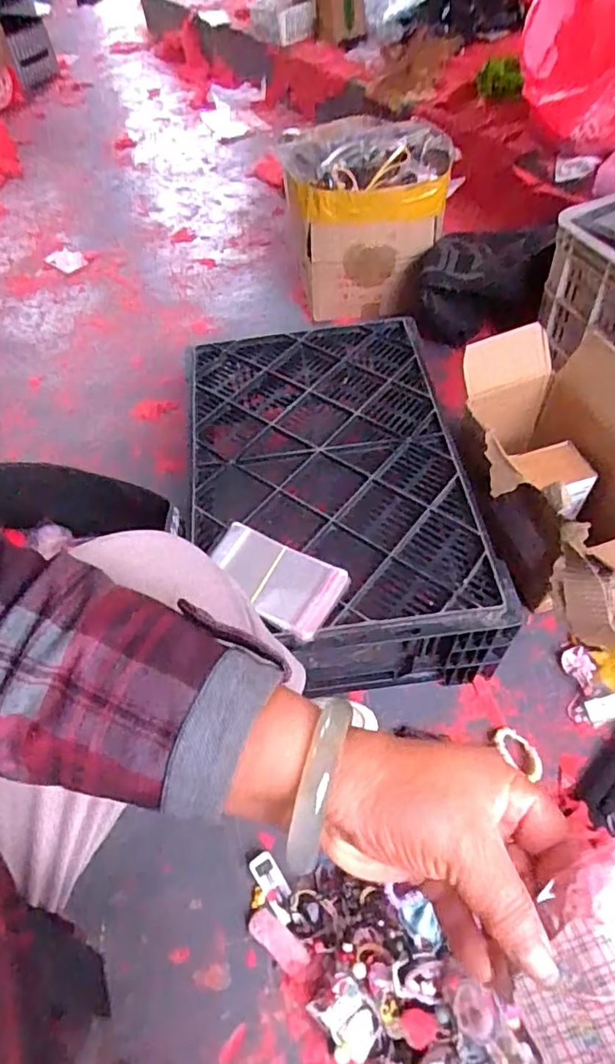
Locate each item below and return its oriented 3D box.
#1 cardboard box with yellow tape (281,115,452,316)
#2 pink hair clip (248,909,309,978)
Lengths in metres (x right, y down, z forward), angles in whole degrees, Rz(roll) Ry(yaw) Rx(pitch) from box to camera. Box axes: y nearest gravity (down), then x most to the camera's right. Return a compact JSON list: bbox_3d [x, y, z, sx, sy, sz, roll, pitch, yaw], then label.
[{"bbox_3d":[0.121,-0.645,1.190,0.302,0.274,0.300,-5,54,1],"label":"cardboard box with yellow tape"},{"bbox_3d":[-0.032,0.448,0.627,0.074,0.005,0.028,32,62,25],"label":"pink hair clip"}]

